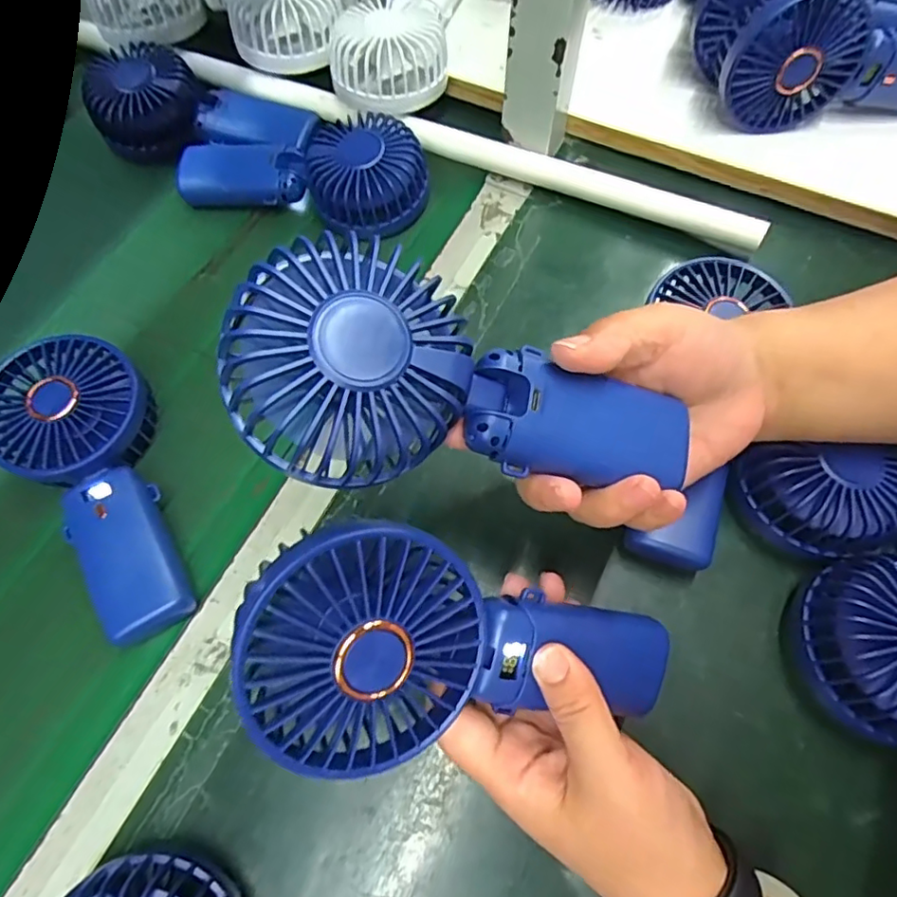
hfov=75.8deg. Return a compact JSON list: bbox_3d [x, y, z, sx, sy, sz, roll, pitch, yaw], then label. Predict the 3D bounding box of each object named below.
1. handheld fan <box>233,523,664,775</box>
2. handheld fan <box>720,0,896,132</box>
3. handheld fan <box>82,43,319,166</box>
[{"bbox_3d":[0.005,0.081,0.231,0.176,0.038,0.084,16,86,-28],"label":"handheld fan"},{"bbox_3d":[0.278,-0.263,0.394,0.177,0.088,0.032,-1,66,-1],"label":"handheld fan"},{"bbox_3d":[-0.189,-0.262,0.451,0.173,0.046,0.081,15,67,6],"label":"handheld fan"}]

